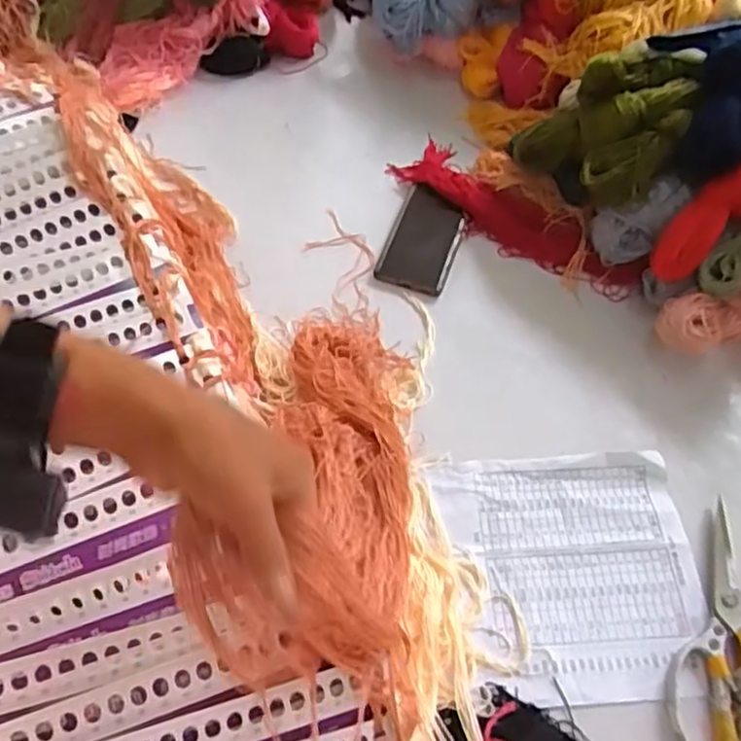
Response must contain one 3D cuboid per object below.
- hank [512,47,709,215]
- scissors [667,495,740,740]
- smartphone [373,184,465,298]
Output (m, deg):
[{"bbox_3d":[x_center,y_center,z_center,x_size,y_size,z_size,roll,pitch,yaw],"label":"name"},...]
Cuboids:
[{"bbox_3d":[0.240,-0.256,0.715,0.147,0.113,0.139,1,59,-2],"label":"hank"},{"bbox_3d":[0.293,0.210,0.555,0.090,0.018,0.207,15,59,5],"label":"scissors"},{"bbox_3d":[0.058,-0.146,0.754,0.076,0.016,0.140,17,59,6],"label":"smartphone"}]

